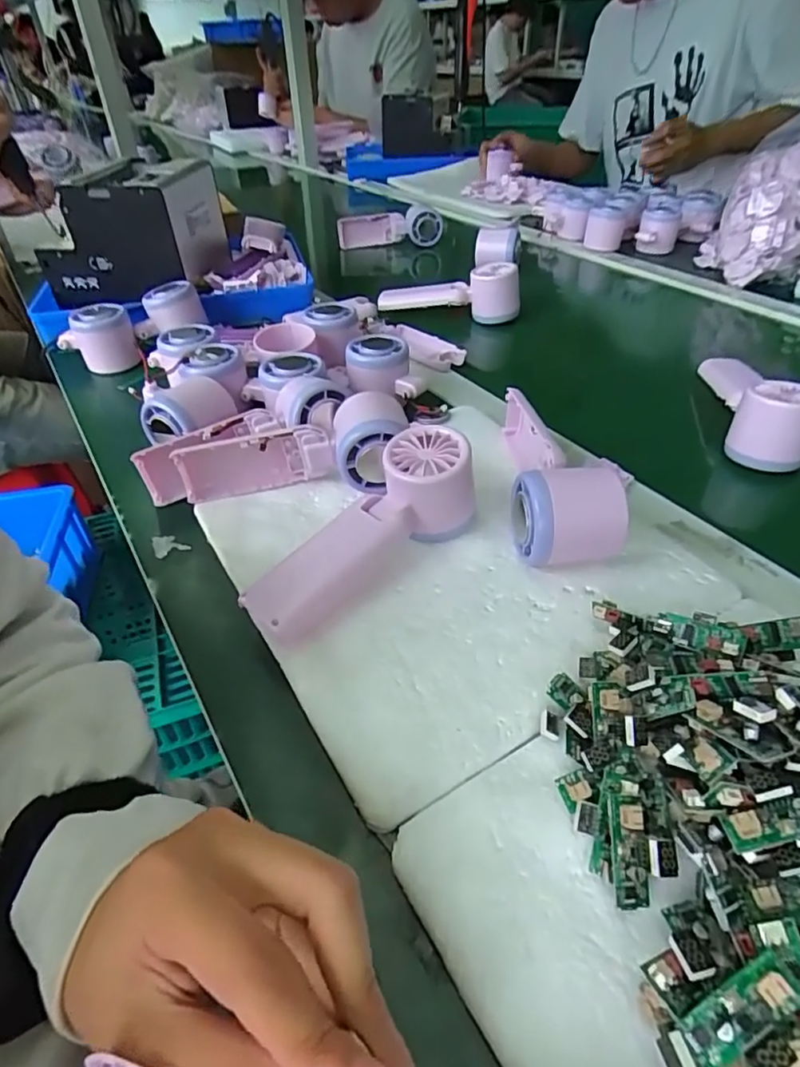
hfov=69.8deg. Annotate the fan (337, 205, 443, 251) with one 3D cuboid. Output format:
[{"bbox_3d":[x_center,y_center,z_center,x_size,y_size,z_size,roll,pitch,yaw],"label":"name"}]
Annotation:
[{"bbox_3d":[-0.017,-0.494,0.928,0.166,0.060,0.038,-1,41,2],"label":"fan"}]

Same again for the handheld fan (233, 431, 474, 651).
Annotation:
[{"bbox_3d":[-0.017,0.001,0.336,0.057,0.058,0.152,32,54,33],"label":"handheld fan"}]

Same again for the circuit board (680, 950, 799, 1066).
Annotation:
[{"bbox_3d":[0.104,0.145,0.174,0.037,0.008,0.014,-38,48,1],"label":"circuit board"}]

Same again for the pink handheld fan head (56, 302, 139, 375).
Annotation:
[{"bbox_3d":[-0.312,-0.200,0.594,0.071,0.057,0.056,-21,44,-20],"label":"pink handheld fan head"}]

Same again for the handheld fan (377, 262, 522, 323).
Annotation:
[{"bbox_3d":[0.059,-0.292,0.690,0.165,0.058,0.046,6,42,10],"label":"handheld fan"}]

